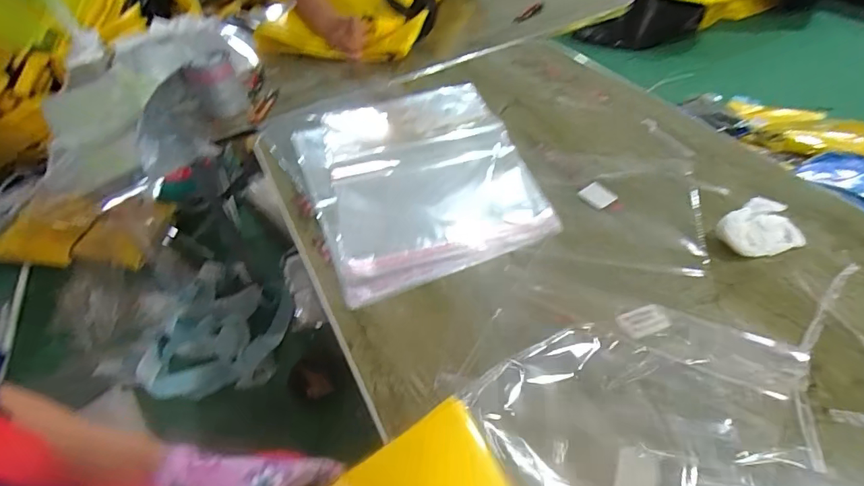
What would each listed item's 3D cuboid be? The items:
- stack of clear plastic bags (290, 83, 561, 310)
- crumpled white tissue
[{"bbox_3d":[-0.021,-0.110,0.672,0.295,0.017,0.385,-18,46,-12],"label":"stack of clear plastic bags"},{"bbox_3d":[0.360,-0.015,0.523,0.085,0.034,0.054,-17,46,-11],"label":"crumpled white tissue"}]

